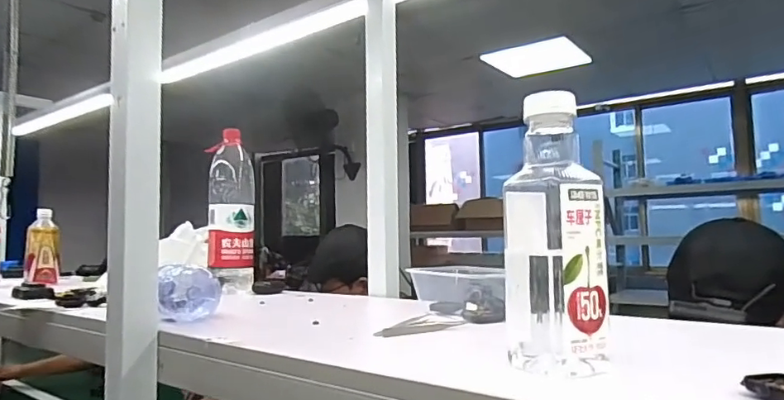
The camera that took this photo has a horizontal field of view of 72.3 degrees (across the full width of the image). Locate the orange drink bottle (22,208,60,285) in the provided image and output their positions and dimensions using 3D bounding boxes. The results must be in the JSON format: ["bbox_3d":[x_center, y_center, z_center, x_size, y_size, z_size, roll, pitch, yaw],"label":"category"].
[{"bbox_3d":[-0.844,0.114,1.295,0.071,0.168,0.055,1,-4,-32],"label":"orange drink bottle"}]

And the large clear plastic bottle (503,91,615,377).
[{"bbox_3d":[0.127,0.026,0.421,0.075,0.205,0.066,-2,-4,13],"label":"large clear plastic bottle"}]

